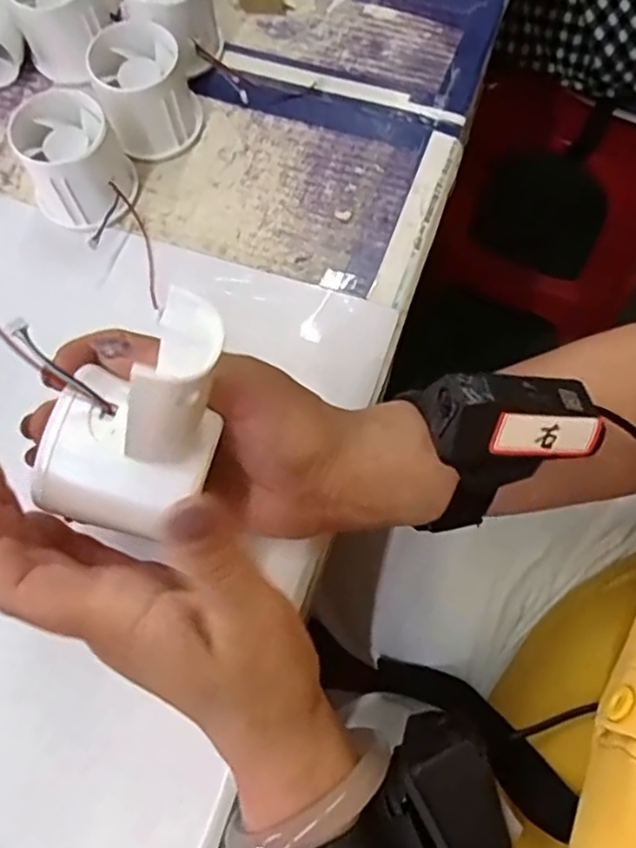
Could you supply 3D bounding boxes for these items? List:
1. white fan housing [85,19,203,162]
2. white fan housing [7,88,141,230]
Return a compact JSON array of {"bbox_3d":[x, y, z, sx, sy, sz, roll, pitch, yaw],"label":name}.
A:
[{"bbox_3d":[-0.099,-0.191,0.379,0.052,0.049,0.054,-1,71,2],"label":"white fan housing"},{"bbox_3d":[-0.134,-0.145,0.364,0.055,0.045,0.059,-1,71,2],"label":"white fan housing"}]

